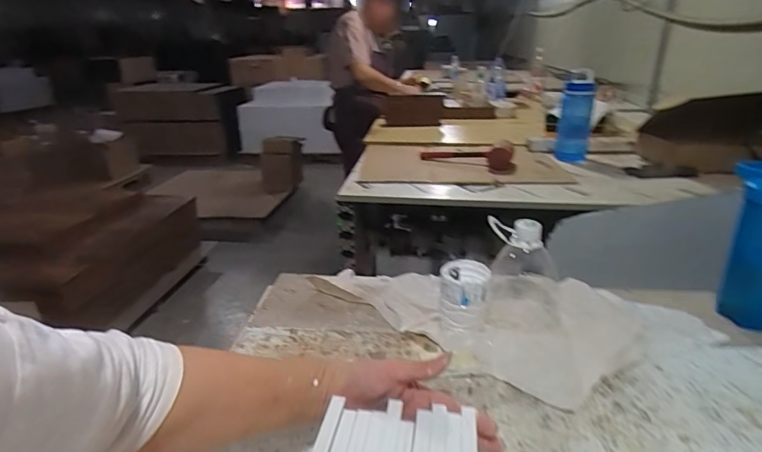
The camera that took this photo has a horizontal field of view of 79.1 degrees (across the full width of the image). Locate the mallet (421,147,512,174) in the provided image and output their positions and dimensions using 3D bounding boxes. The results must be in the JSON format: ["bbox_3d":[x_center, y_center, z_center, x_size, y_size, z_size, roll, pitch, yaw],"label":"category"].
[{"bbox_3d":[0.268,-0.225,1.494,0.311,0.068,0.082,12,25,28],"label":"mallet"}]

